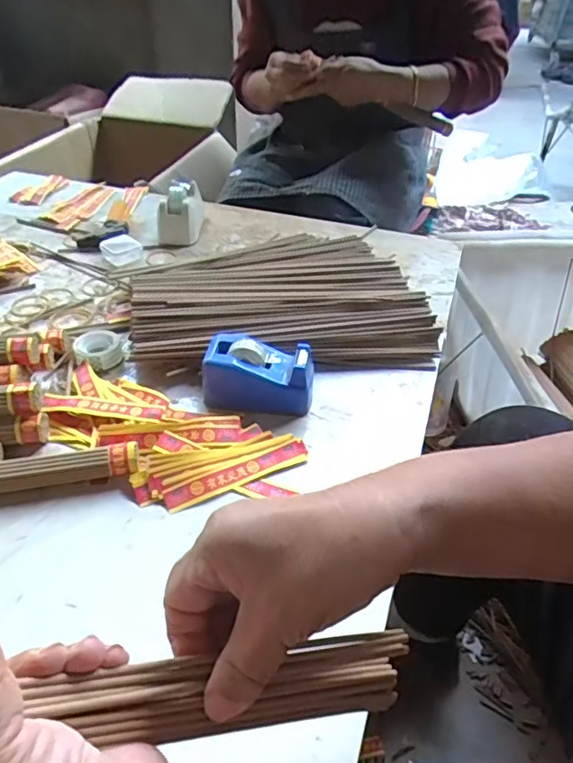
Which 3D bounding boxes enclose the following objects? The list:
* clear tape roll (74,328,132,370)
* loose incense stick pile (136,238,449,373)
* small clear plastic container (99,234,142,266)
[{"bbox_3d":[-0.191,-0.032,0.569,0.053,0.020,0.047,-2,39,-4],"label":"clear tape roll"},{"bbox_3d":[-0.016,-0.118,0.665,0.323,0.041,0.314,-5,40,-8],"label":"loose incense stick pile"},{"bbox_3d":[-0.225,-0.183,0.752,0.046,0.026,0.038,-31,49,-33],"label":"small clear plastic container"}]

